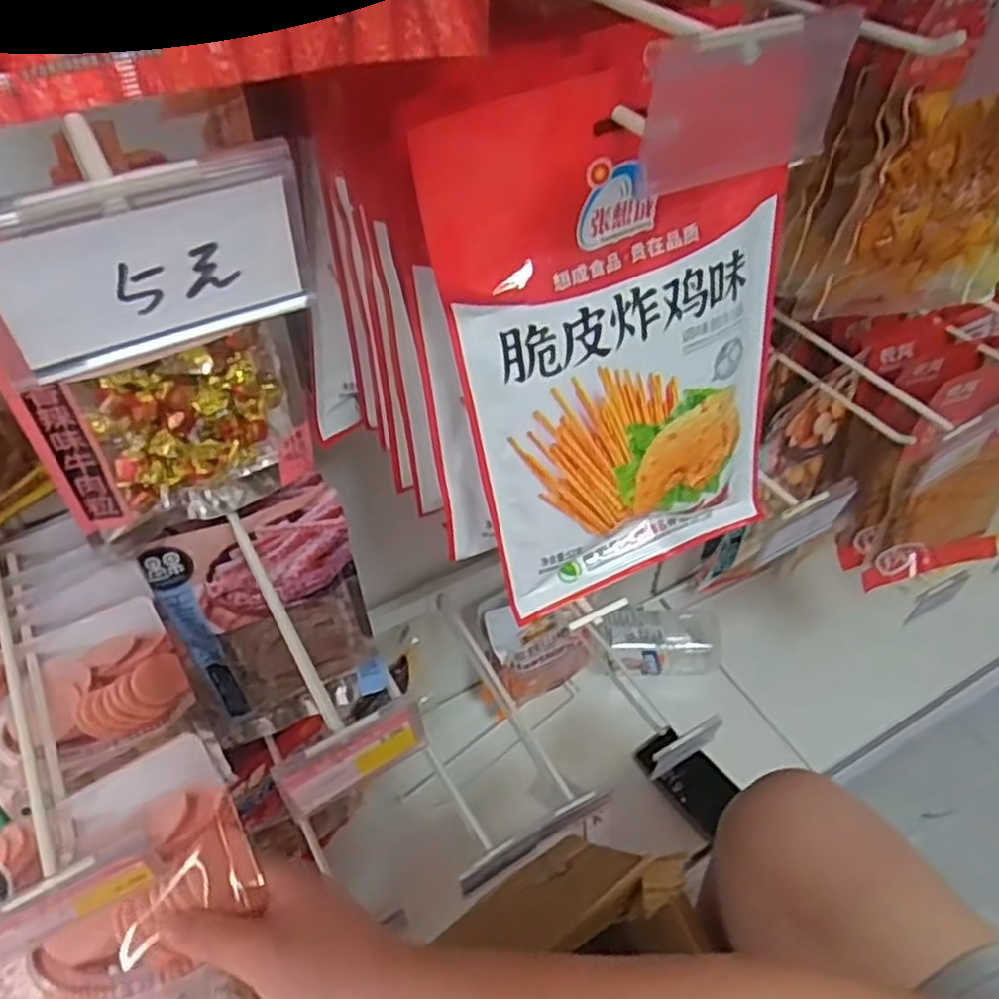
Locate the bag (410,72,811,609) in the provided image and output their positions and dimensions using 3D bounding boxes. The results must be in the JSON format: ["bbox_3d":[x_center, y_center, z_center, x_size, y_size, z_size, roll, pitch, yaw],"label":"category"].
[{"bbox_3d":[0.064,-0.062,0.383,0.161,0.262,0.026,-21,40,-12],"label":"bag"}]

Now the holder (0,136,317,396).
[{"bbox_3d":[-0.087,-0.057,0.195,0.079,0.047,0.006,-22,52,-19],"label":"holder"}]

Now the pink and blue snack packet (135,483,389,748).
[{"bbox_3d":[-0.181,0.113,0.651,0.149,0.270,0.028,-19,47,-15],"label":"pink and blue snack packet"}]

